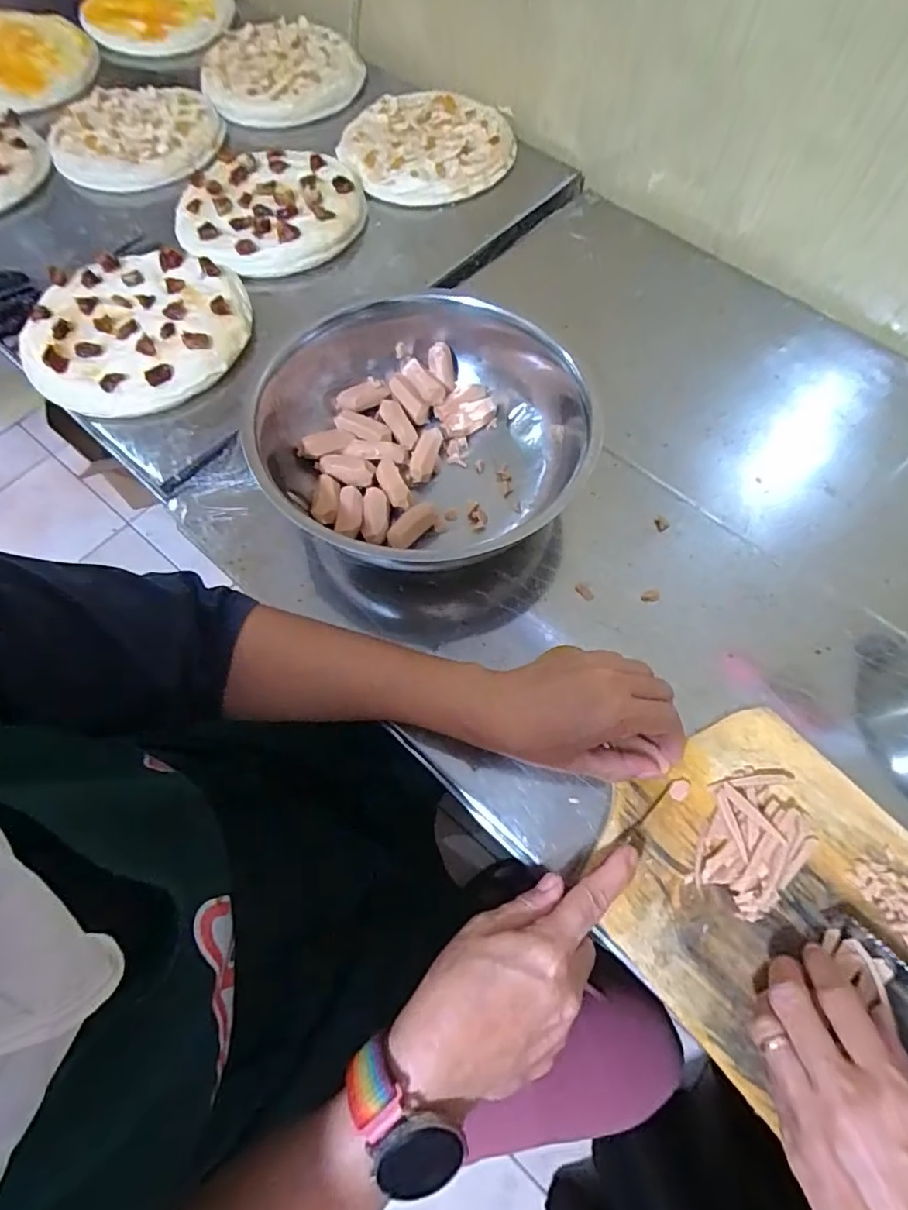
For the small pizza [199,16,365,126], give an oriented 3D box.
[{"bbox_3d":[-0.228,-0.698,0.739,0.193,0.033,0.208,0,66,0],"label":"small pizza"}]

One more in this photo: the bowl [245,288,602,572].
[{"bbox_3d":[-0.039,-0.147,0.464,0.245,0.082,0.254,0,66,0],"label":"bowl"}]

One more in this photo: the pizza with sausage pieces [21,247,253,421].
[{"bbox_3d":[-0.292,-0.262,0.533,0.188,0.027,0.192,0,66,0],"label":"pizza with sausage pieces"}]

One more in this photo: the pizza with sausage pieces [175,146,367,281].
[{"bbox_3d":[-0.196,-0.424,0.607,0.192,0.028,0.178,0,66,0],"label":"pizza with sausage pieces"}]

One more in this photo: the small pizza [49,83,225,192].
[{"bbox_3d":[-0.376,-0.569,0.694,0.223,0.037,0.179,19,67,9],"label":"small pizza"}]

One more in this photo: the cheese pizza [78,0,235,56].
[{"bbox_3d":[-0.424,-0.885,0.831,0.197,0.038,0.221,-3,66,-1],"label":"cheese pizza"}]

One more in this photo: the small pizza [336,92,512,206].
[{"bbox_3d":[-0.030,-0.529,0.656,0.184,0.030,0.175,0,66,0],"label":"small pizza"}]

